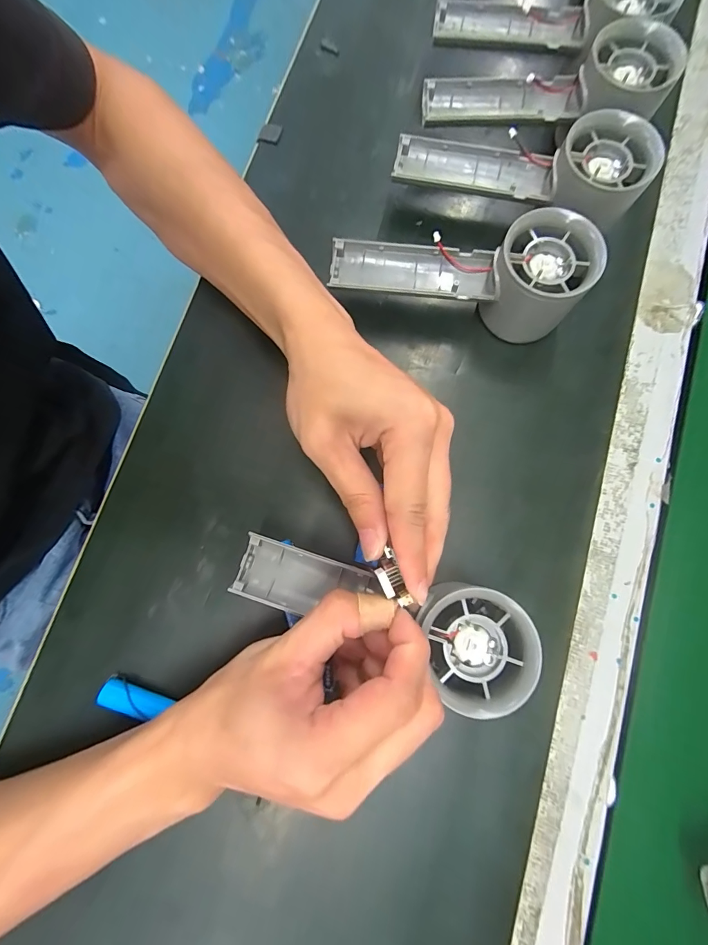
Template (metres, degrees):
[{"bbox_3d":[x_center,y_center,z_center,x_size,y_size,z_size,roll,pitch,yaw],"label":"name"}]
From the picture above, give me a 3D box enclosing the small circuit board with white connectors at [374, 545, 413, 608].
[{"bbox_3d":[0.018,0.051,0.187,0.011,0.006,0.027,-25,91,-4],"label":"small circuit board with white connectors"}]

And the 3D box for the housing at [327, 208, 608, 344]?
[{"bbox_3d":[0.062,-0.121,0.249,0.155,0.048,0.060,1,80,1],"label":"housing"}]

